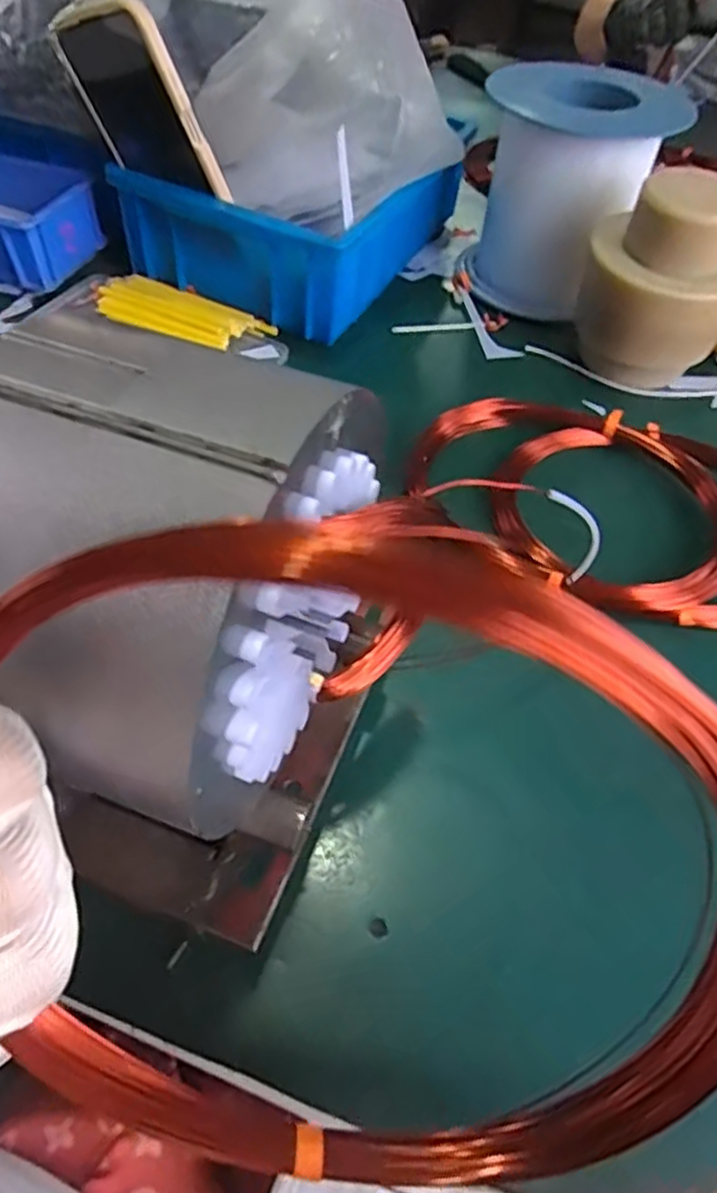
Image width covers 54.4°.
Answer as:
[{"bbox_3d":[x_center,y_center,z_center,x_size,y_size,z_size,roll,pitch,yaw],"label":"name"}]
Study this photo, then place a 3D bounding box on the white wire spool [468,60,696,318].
[{"bbox_3d":[0.164,-0.324,0.560,0.133,0.138,0.123,2,54,-2],"label":"white wire spool"}]

